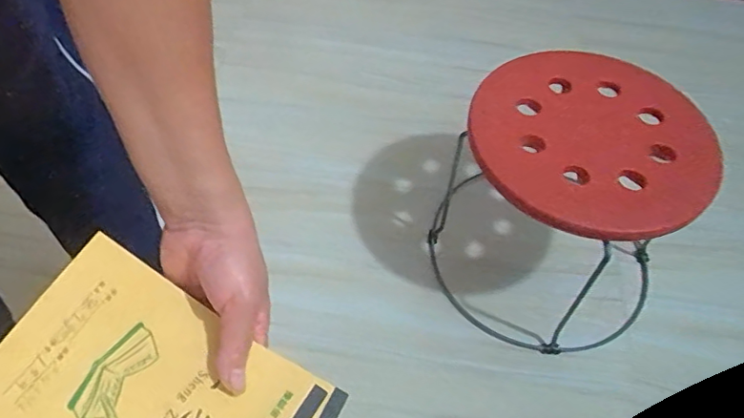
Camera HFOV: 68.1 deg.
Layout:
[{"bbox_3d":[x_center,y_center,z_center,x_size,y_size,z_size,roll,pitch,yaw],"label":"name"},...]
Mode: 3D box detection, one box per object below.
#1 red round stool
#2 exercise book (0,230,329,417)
[{"bbox_3d":[0.273,-0.010,0.778,0.340,0.306,0.315,1,53,-1],"label":"red round stool"},{"bbox_3d":[-0.142,0.115,0.338,0.186,0.014,0.127,31,65,10],"label":"exercise book"}]

